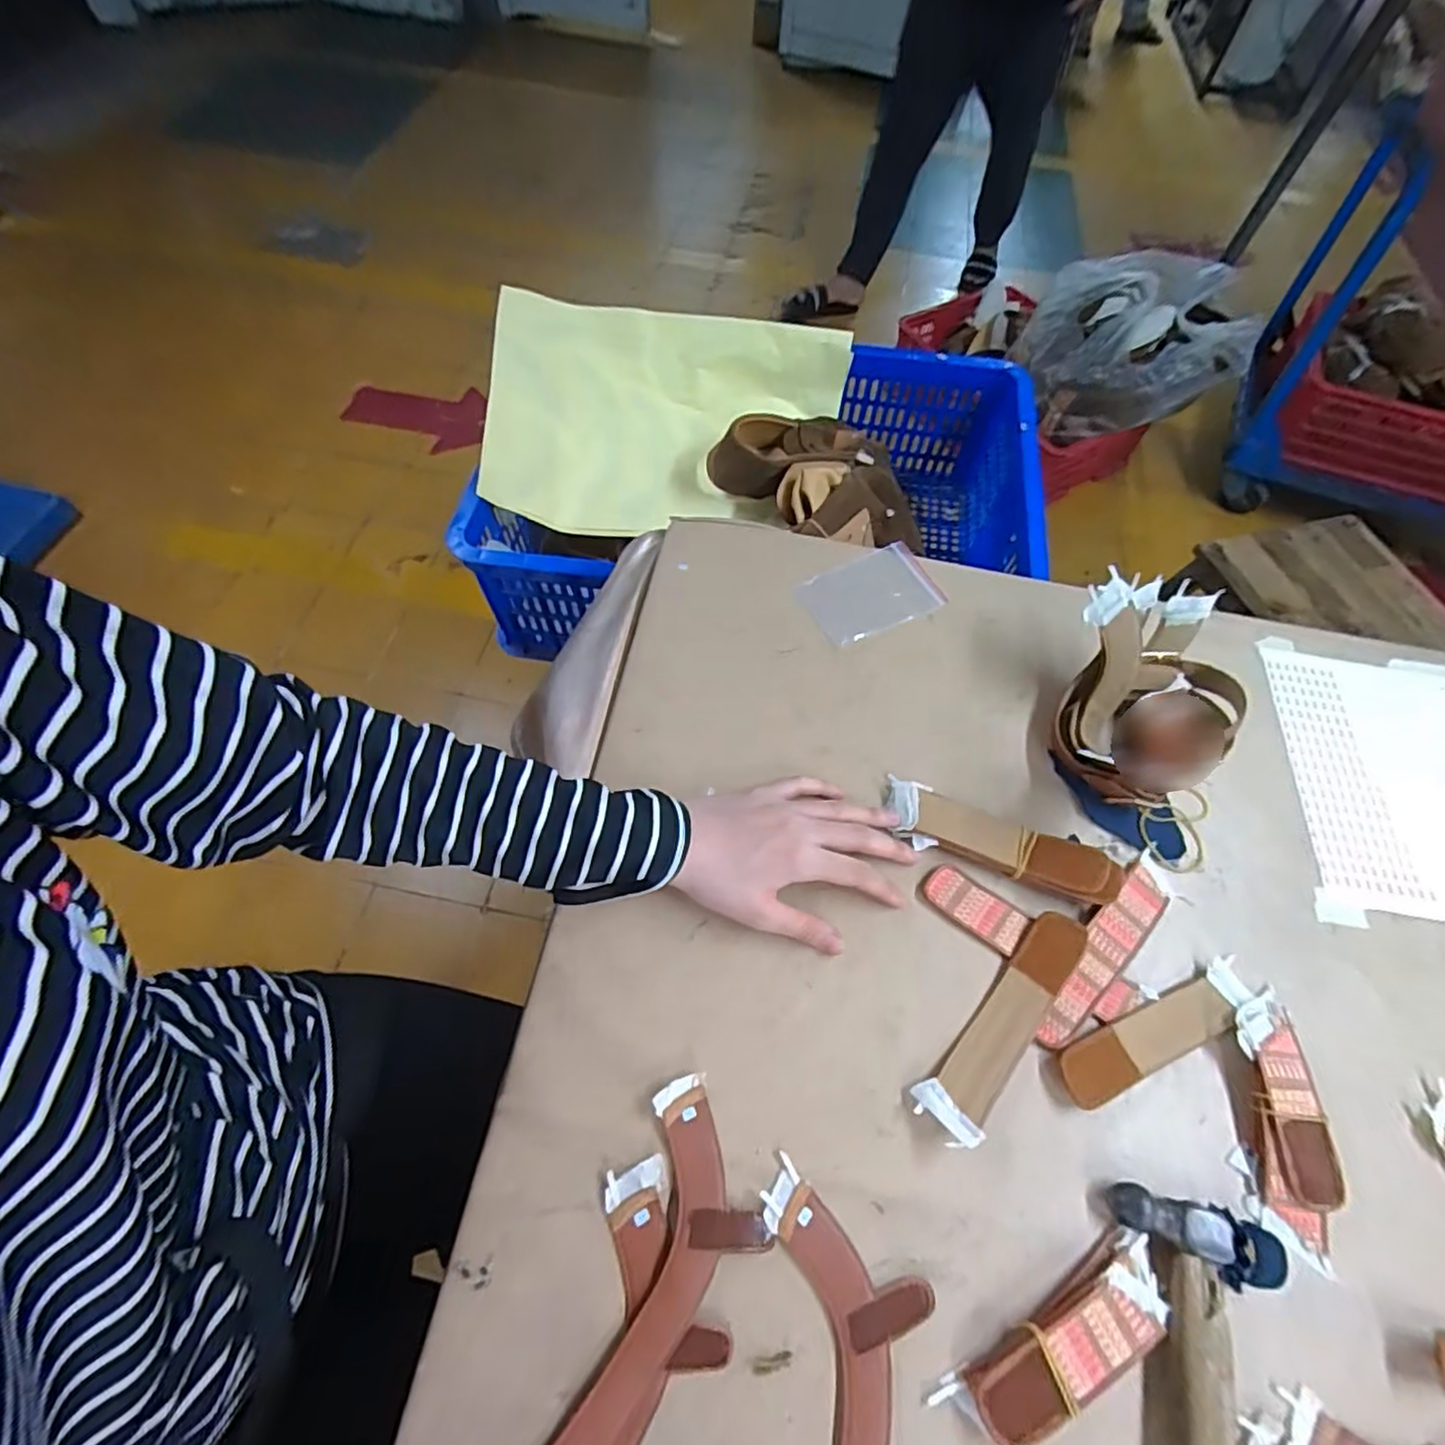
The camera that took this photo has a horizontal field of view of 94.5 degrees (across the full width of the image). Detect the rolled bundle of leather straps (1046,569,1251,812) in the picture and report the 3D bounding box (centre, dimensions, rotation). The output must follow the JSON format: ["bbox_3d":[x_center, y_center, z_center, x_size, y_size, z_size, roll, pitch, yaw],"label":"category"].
[{"bbox_3d":[0.286,-0.019,0.462,0.086,0.102,0.151,11,61,4],"label":"rolled bundle of leather straps"}]

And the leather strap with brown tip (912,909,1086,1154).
[{"bbox_3d":[0.172,0.178,0.400,0.036,0.016,0.150,41,67,18],"label":"leather strap with brown tip"}]

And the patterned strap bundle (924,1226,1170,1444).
[{"bbox_3d":[0.168,0.307,0.327,0.129,0.016,0.038,-26,65,-15],"label":"patterned strap bundle"}]

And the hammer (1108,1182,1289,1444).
[{"bbox_3d":[0.233,0.336,0.312,0.078,0.023,0.184,11,61,4],"label":"hammer"}]

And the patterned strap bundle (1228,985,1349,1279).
[{"bbox_3d":[0.322,0.225,0.382,0.048,0.016,0.133,16,62,7],"label":"patterned strap bundle"}]

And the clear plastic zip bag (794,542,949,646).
[{"bbox_3d":[0.125,-0.108,0.559,0.110,0.008,0.070,-25,65,-15],"label":"clear plastic zip bag"}]

